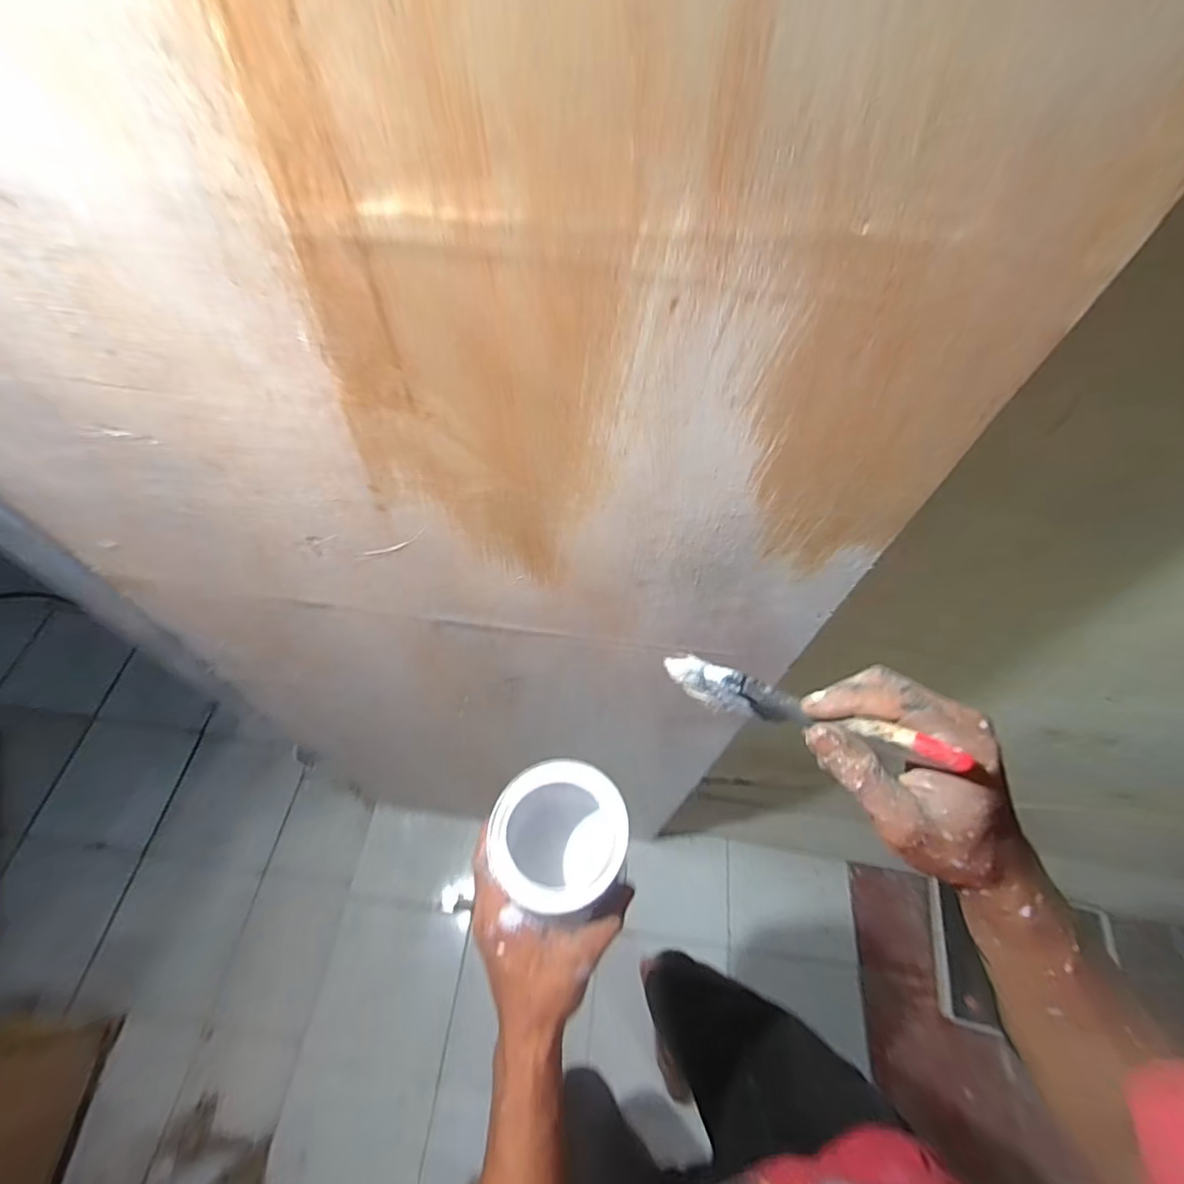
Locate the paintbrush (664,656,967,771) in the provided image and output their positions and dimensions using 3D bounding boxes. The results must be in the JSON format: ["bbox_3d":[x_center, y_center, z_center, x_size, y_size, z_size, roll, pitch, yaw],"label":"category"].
[{"bbox_3d":[0.118,0.071,0.330,0.178,0.042,0.011,9,46,50],"label":"paintbrush"}]

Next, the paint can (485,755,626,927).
[{"bbox_3d":[-0.029,0.207,0.465,0.100,0.110,0.101,-6,58,-9],"label":"paint can"}]

